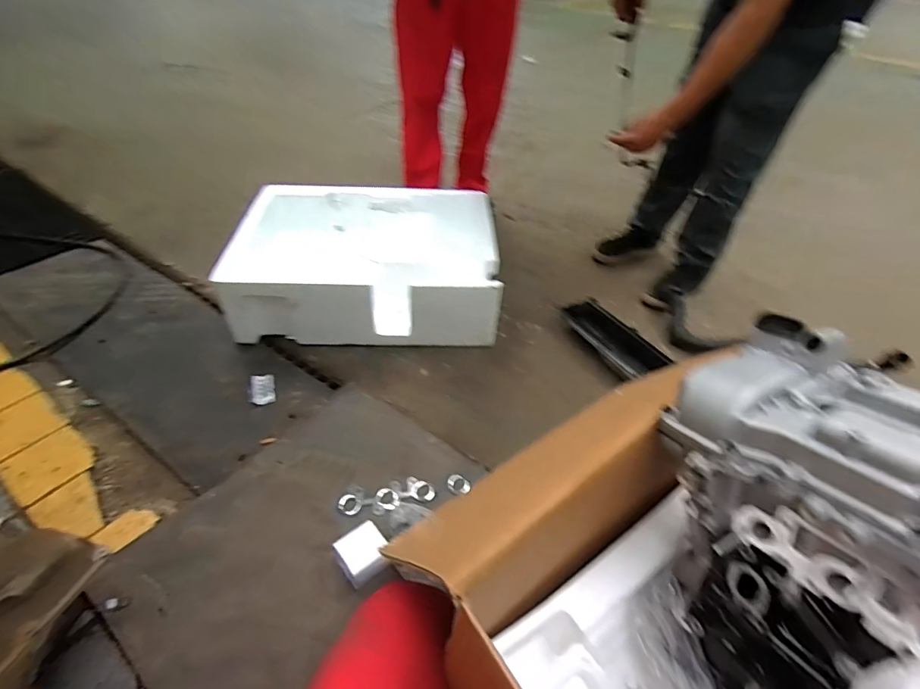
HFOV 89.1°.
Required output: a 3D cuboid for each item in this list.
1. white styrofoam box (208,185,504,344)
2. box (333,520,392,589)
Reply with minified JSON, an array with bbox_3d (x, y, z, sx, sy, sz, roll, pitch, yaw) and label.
[{"bbox_3d":[-0.261,-0.247,1.401,0.722,0.227,0.558,2,45,-1],"label":"white styrofoam box"},{"bbox_3d":[-0.173,0.380,0.843,0.086,0.063,0.072,-28,52,-28],"label":"box"}]

